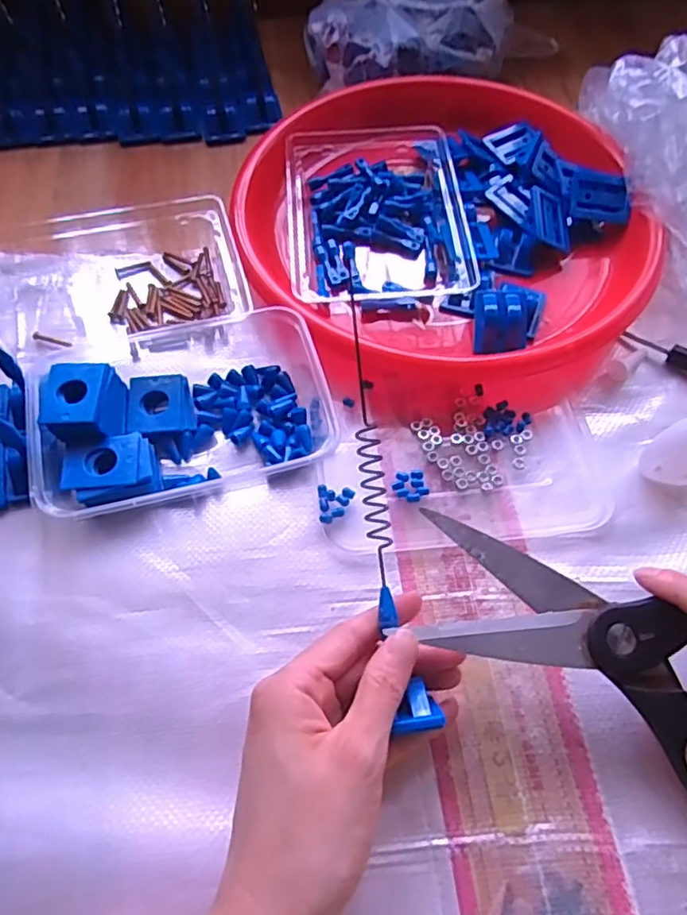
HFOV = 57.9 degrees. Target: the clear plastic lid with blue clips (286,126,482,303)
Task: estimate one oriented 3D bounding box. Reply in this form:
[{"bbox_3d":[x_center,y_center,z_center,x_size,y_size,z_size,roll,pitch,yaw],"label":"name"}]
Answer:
[{"bbox_3d":[0.022,-0.180,0.455,0.120,0.036,0.179,-3,60,-3],"label":"clear plastic lid with blue clips"}]

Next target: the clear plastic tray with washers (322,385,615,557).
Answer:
[{"bbox_3d":[0.070,0.006,0.371,0.165,0.007,0.094,-5,60,-4],"label":"clear plastic tray with washers"}]

